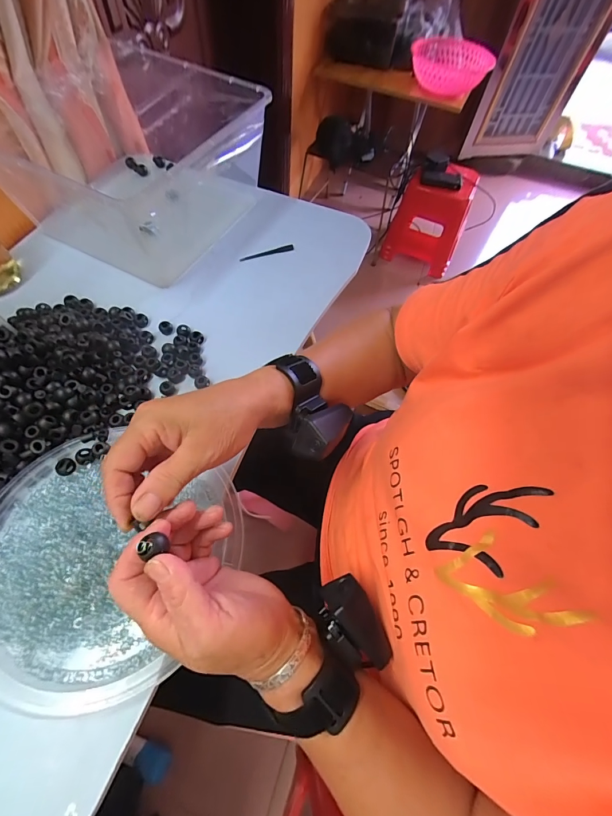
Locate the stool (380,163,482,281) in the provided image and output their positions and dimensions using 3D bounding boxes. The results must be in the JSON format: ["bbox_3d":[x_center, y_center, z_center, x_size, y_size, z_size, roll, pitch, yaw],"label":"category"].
[{"bbox_3d":[0.498,-0.761,1.432,0.282,0.332,0.192,21,62,7],"label":"stool"}]

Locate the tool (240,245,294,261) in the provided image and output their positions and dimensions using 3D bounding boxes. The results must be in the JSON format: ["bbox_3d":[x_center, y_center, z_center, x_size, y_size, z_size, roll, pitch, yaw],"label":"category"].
[{"bbox_3d":[-0.060,-0.242,0.551,0.087,0.006,0.007,-19,64,-14],"label":"tool"}]

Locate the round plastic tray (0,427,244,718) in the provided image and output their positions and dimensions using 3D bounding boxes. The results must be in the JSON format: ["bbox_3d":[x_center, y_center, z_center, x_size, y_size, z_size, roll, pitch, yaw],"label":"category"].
[{"bbox_3d":[-0.192,0.131,0.318,0.227,0.029,0.216,21,62,7],"label":"round plastic tray"}]

